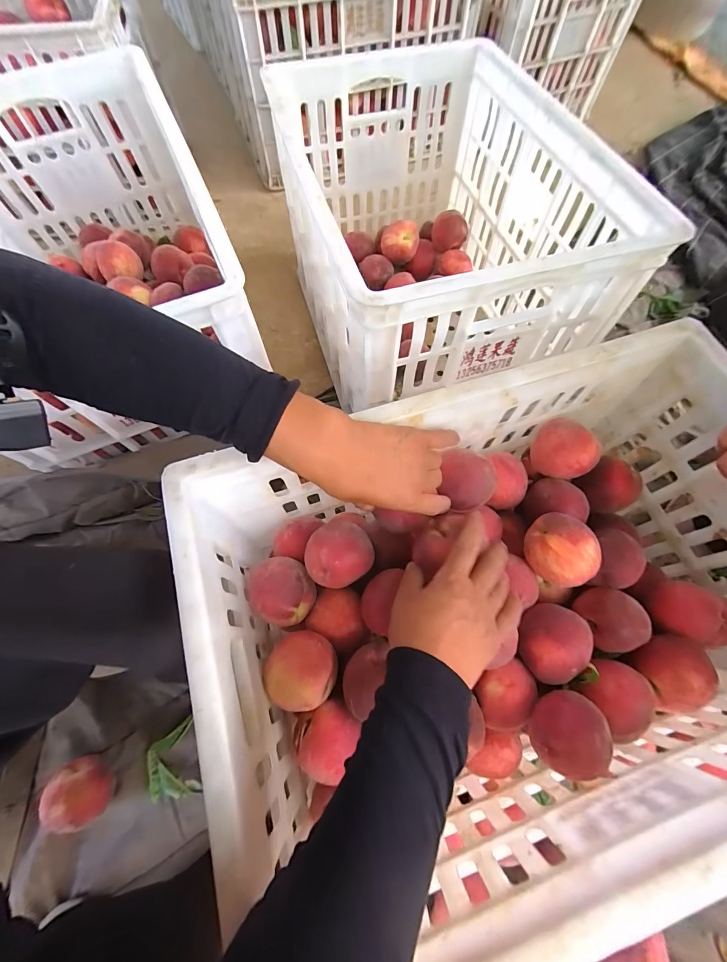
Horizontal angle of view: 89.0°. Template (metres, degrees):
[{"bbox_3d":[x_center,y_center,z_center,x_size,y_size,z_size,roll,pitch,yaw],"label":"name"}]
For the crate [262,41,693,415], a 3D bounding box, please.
[{"bbox_3d":[0.080,-0.370,0.565,0.345,0.293,0.517,-15,69,-8],"label":"crate"}]

